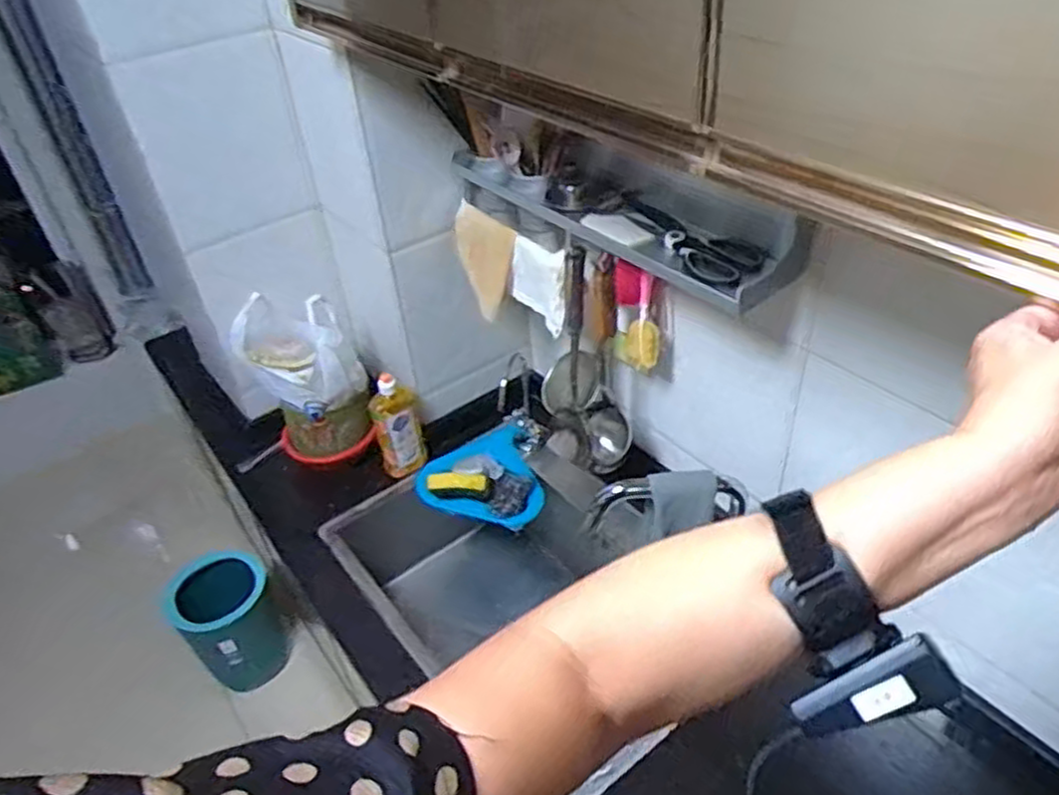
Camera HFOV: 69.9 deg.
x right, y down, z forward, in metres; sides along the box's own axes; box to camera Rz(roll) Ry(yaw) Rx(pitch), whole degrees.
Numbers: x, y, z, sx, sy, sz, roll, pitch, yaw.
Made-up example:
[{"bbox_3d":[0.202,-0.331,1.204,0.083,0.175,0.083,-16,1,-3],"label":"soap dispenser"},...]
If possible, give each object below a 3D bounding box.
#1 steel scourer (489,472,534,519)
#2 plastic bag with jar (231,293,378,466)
[{"bbox_3d":[-0.034,0.169,1.332,0.067,0.050,0.076,11,43,20],"label":"steel scourer"},{"bbox_3d":[-0.389,-0.019,1.347,0.189,0.292,0.163,-22,42,-18],"label":"plastic bag with jar"}]

